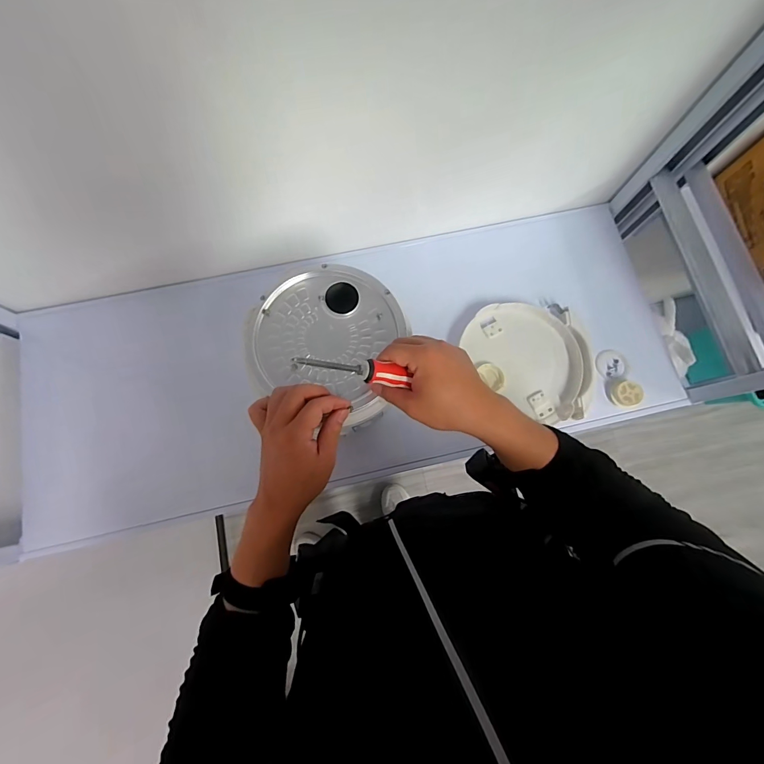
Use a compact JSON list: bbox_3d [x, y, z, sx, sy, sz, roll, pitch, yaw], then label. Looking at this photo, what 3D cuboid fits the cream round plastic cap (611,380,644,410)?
[{"bbox_3d":[0.404,0.021,0.616,0.042,0.027,0.043,0,77,-1],"label":"cream round plastic cap"}]

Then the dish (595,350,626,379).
[{"bbox_3d":[0.395,-0.032,0.640,0.045,0.015,0.049,-2,79,8],"label":"dish"}]

